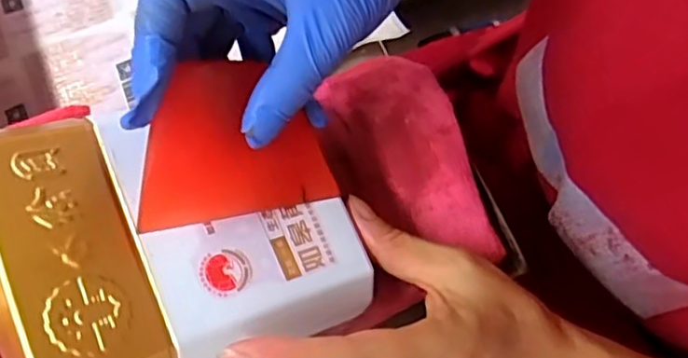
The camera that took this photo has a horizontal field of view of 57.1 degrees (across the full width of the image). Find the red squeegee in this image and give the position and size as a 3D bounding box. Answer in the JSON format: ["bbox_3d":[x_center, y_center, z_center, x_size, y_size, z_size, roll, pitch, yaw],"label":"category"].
[{"bbox_3d":[-0.040,-0.016,0.245,0.085,0.004,0.058,-10,92,-45],"label":"red squeegee"}]

